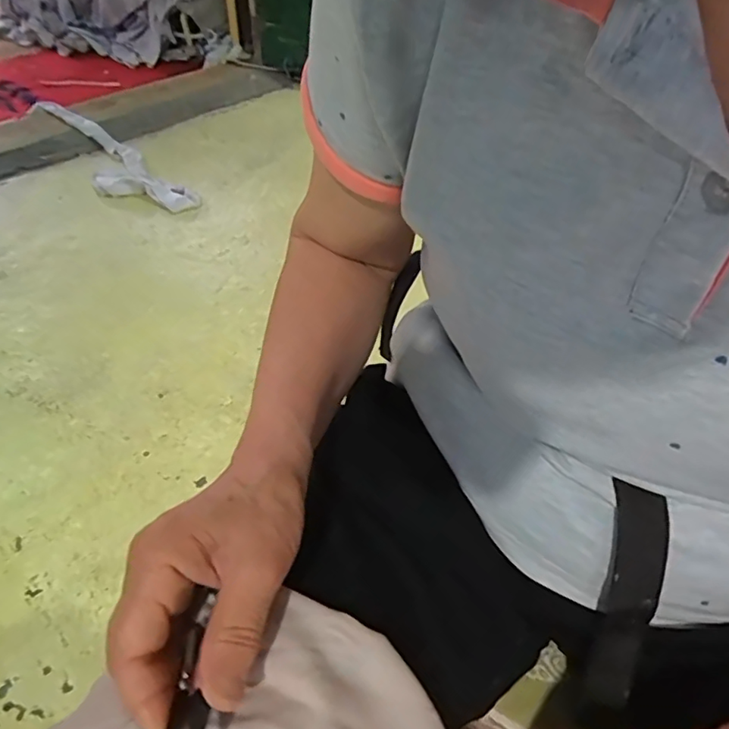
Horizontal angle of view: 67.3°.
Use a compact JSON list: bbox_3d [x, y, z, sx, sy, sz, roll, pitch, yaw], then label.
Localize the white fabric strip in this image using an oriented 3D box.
[{"bbox_3d":[-0.750,-0.600,1.545,0.176,0.041,0.787,-34,57,-30],"label":"white fabric strip"}]

